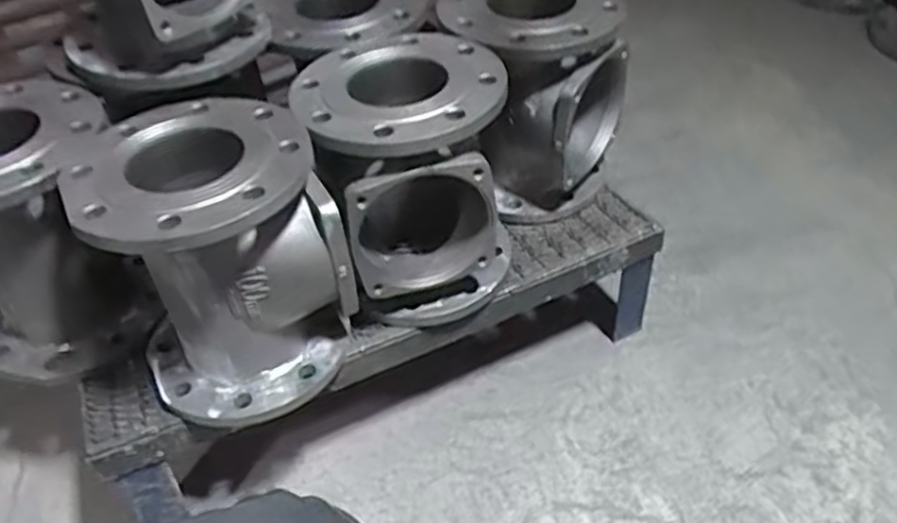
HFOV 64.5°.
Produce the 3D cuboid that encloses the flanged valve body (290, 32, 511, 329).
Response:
[{"bbox_3d":[-0.040,-0.089,0.787,0.193,0.256,0.195,-3,44,3],"label":"flanged valve body"}]

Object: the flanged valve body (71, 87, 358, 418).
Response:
[{"bbox_3d":[-0.219,-0.001,0.698,0.201,0.250,0.192,-26,48,-19],"label":"flanged valve body"}]

